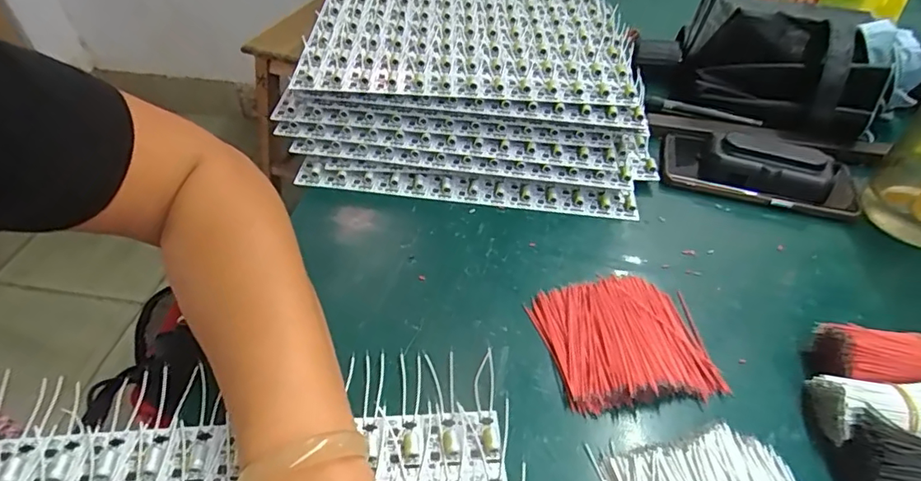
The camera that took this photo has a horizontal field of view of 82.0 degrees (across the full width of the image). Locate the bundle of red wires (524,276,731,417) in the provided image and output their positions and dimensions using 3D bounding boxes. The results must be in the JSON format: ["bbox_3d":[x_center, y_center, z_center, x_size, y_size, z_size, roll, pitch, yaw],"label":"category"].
[{"bbox_3d":[0.108,0.064,0.349,0.108,0.015,0.090,-6,48,-4],"label":"bundle of red wires"}]

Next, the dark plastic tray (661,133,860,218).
[{"bbox_3d":[0.275,-0.071,0.476,0.173,0.037,0.076,12,49,12],"label":"dark plastic tray"}]

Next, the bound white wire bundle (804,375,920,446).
[{"bbox_3d":[0.263,0.103,0.314,0.092,0.038,0.040,3,48,4],"label":"bound white wire bundle"}]

